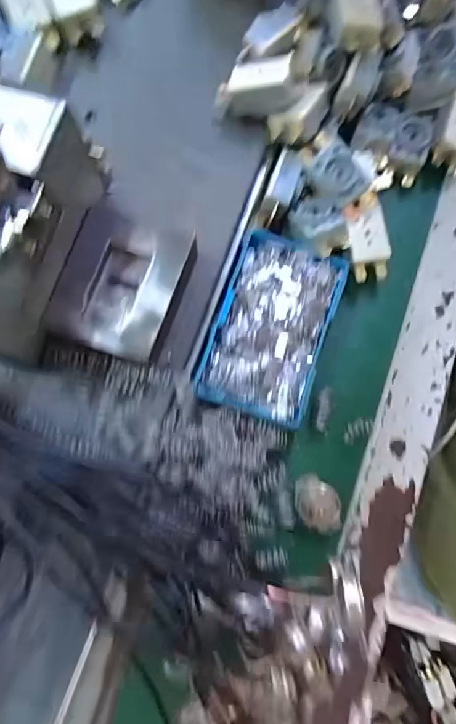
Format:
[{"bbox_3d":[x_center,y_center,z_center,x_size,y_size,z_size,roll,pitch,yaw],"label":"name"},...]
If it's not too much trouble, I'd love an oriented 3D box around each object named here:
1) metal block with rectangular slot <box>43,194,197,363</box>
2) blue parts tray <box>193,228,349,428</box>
[{"bbox_3d":[-0.060,-0.046,0.271,0.067,0.032,0.086,17,78,3],"label":"metal block with rectangular slot"},{"bbox_3d":[0.028,-0.023,0.290,0.070,0.016,0.114,18,78,3],"label":"blue parts tray"}]

